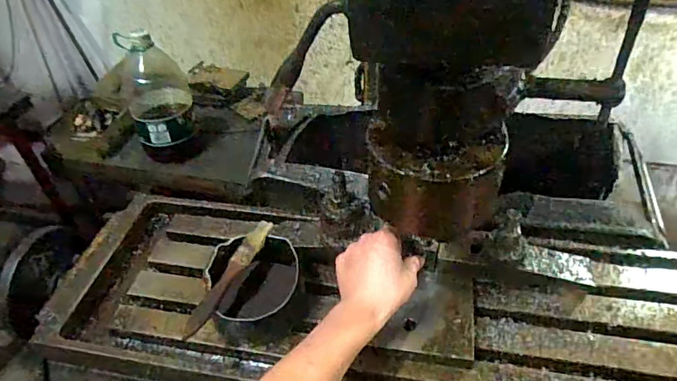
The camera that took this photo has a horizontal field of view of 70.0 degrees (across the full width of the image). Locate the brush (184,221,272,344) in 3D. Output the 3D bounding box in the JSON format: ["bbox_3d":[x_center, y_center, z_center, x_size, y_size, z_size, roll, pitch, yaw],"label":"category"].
[{"bbox_3d":[-0.112,0.089,0.509,0.024,0.021,0.150,14,46,17],"label":"brush"}]

